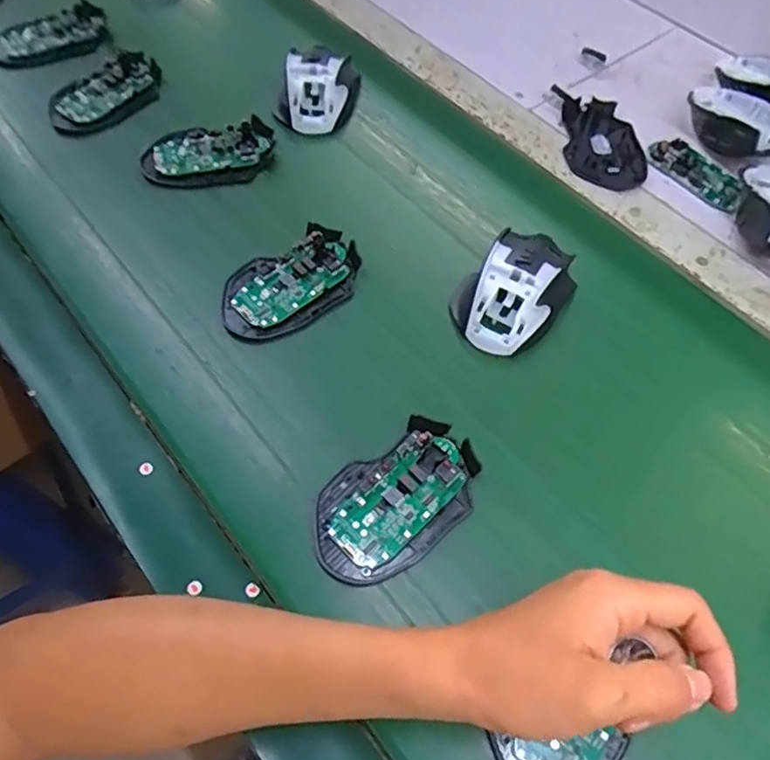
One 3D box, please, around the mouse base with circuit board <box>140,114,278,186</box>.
[{"bbox_3d":[-0.154,-0.198,0.549,0.113,0.021,0.063,-15,60,-11],"label":"mouse base with circuit board"}]

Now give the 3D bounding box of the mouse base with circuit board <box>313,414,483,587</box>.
[{"bbox_3d":[0.007,0.075,0.393,0.114,0.019,0.070,-32,64,-19],"label":"mouse base with circuit board"}]

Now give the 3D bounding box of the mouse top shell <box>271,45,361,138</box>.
[{"bbox_3d":[-0.063,-0.278,0.592,0.071,0.038,0.100,7,60,2],"label":"mouse top shell"}]

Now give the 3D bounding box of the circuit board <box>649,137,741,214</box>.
[{"bbox_3d":[0.283,-0.187,0.567,0.044,0.007,0.094,-36,66,-21],"label":"circuit board"}]

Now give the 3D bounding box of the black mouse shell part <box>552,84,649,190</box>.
[{"bbox_3d":[0.203,-0.228,0.587,0.073,0.013,0.120,0,58,-1],"label":"black mouse shell part"}]

